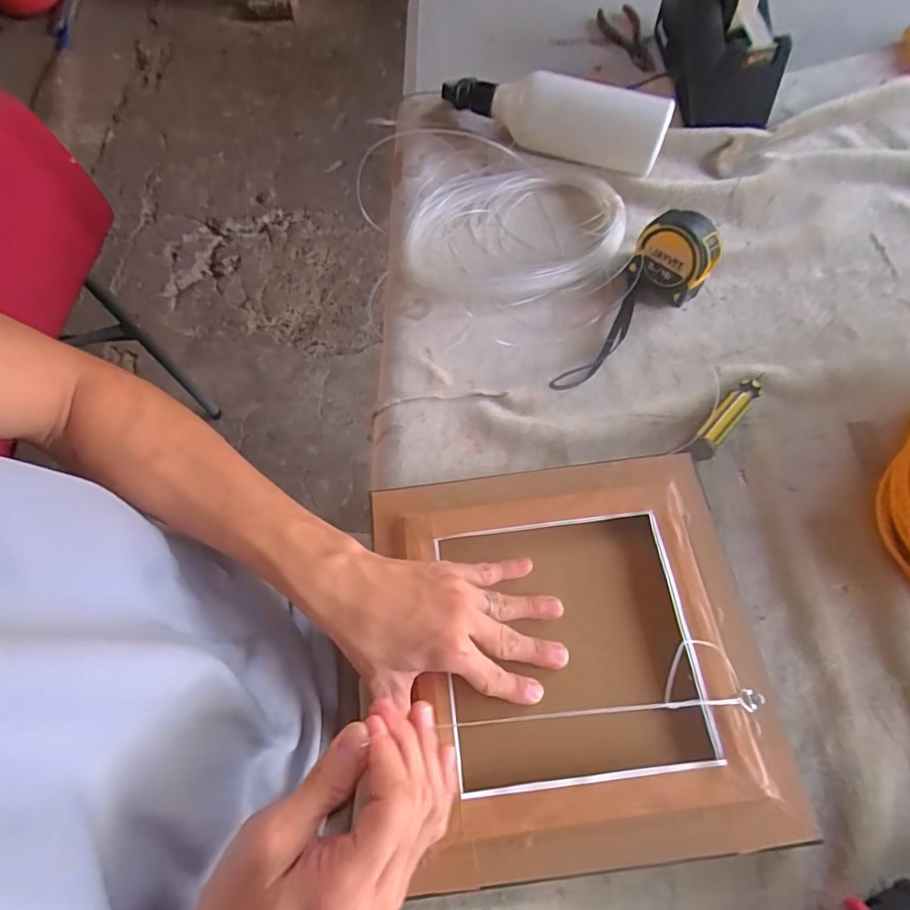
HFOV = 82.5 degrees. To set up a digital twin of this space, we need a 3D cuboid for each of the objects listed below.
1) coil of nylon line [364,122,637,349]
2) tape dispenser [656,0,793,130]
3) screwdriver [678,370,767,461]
[{"bbox_3d":[0.059,-0.216,0.499,0.213,0.020,0.151,-20,67,-6],"label":"coil of nylon line"},{"bbox_3d":[0.282,-0.446,0.534,0.079,0.112,0.191,-3,66,1],"label":"tape dispenser"},{"bbox_3d":[0.211,-0.027,0.405,0.019,0.020,0.093,40,73,17],"label":"screwdriver"}]

